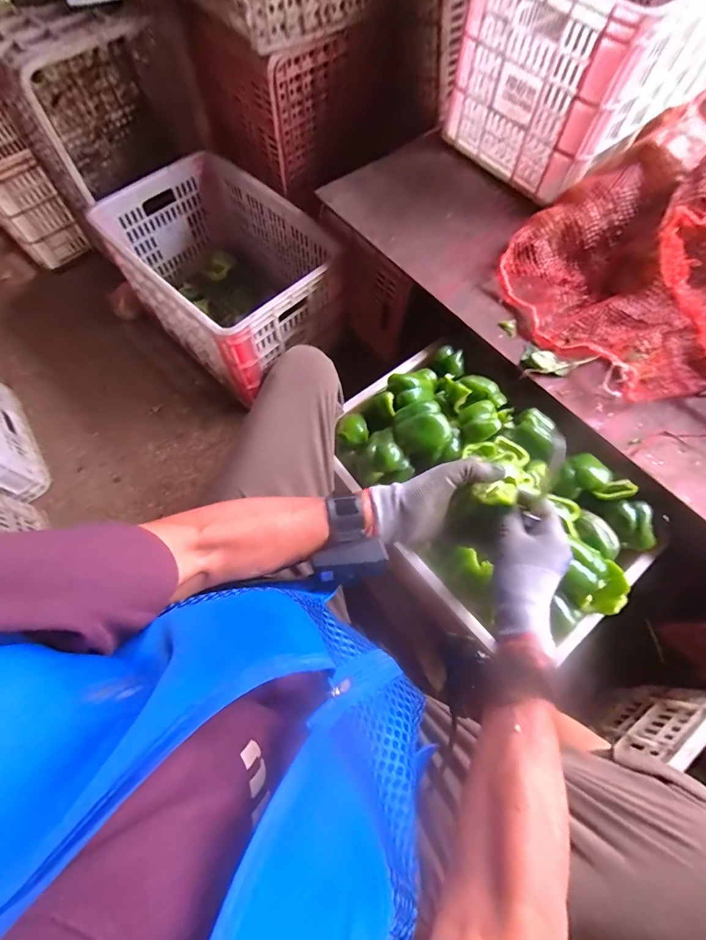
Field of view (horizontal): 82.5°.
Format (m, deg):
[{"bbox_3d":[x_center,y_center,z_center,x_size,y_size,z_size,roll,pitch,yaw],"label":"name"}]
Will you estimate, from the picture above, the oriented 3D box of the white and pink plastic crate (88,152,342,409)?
[{"bbox_3d":[-0.296,-0.463,0.993,0.373,0.286,0.493,-39,72,-16],"label":"white and pink plastic crate"}]

